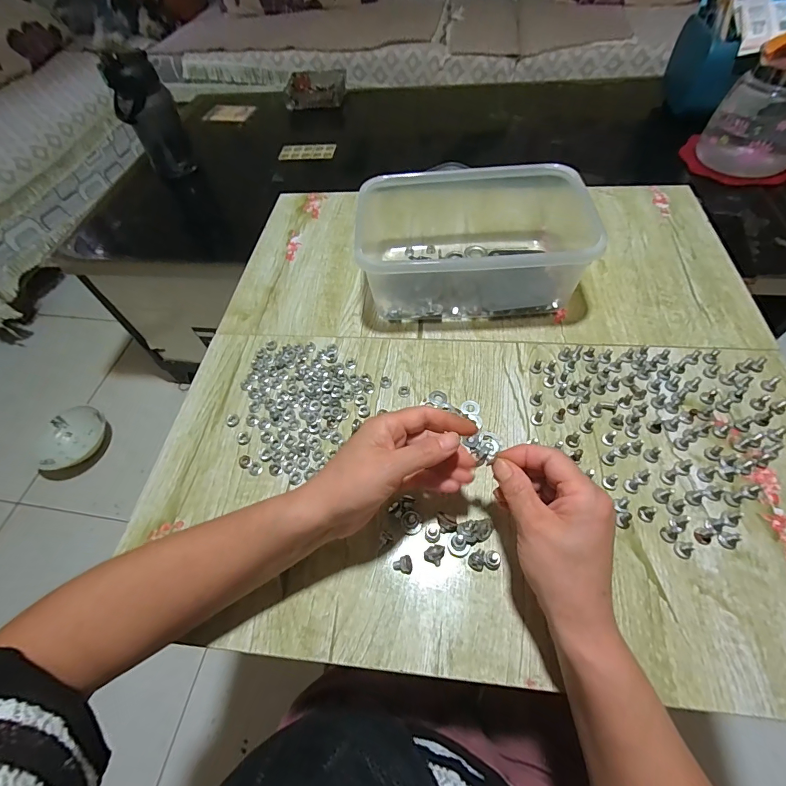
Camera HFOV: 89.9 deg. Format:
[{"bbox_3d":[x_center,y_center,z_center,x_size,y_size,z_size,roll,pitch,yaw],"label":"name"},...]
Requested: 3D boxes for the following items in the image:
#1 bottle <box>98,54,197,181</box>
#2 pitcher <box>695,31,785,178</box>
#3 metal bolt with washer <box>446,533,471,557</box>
[{"bbox_3d":[-0.499,-0.564,0.821,0.106,0.216,0.075,-27,59,-13],"label":"bottle"},{"bbox_3d":[0.661,-0.495,0.669,0.167,0.179,0.149,33,65,23],"label":"pitcher"},{"bbox_3d":[0.051,0.119,0.309,0.015,0.009,0.017,-29,59,-14],"label":"metal bolt with washer"}]

